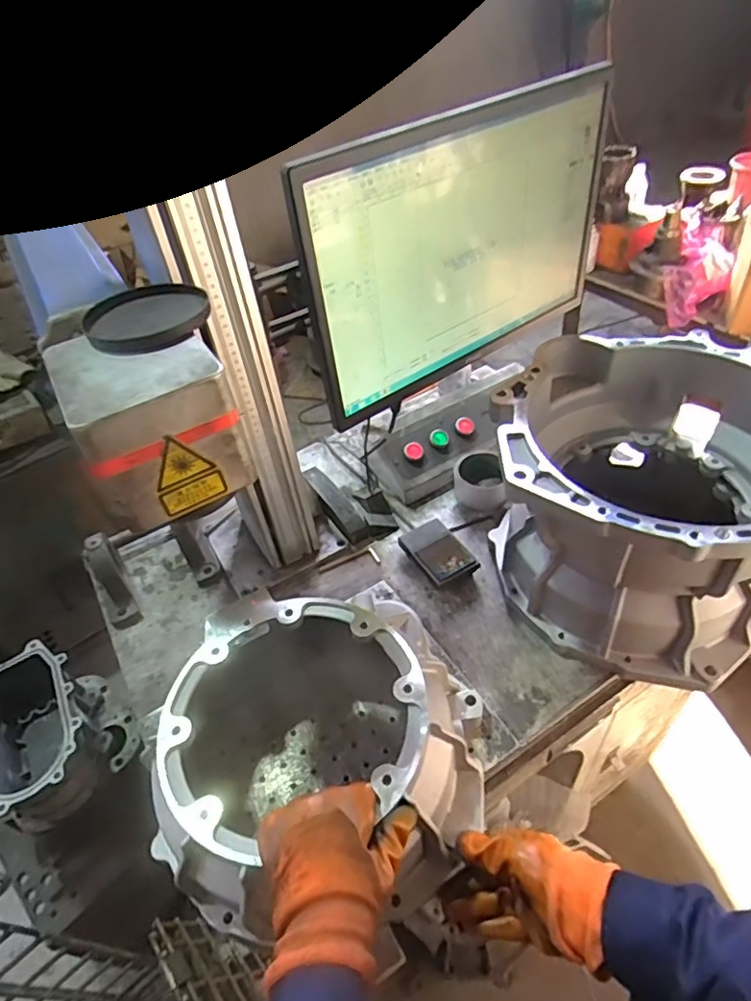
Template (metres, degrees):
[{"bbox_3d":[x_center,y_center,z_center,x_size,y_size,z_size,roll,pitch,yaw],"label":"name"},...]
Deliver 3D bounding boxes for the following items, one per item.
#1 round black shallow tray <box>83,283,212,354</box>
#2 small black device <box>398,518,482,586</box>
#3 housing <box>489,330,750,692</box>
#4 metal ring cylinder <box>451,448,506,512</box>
[{"bbox_3d":[-0.164,-0.133,0.413,0.086,0.010,0.081,-4,46,4],"label":"round black shallow tray"},{"bbox_3d":[0.084,0.070,0.781,0.068,0.021,0.100,-26,48,-17],"label":"small black device"},{"bbox_3d":[0.300,0.003,0.663,0.315,0.251,0.329,-4,46,4],"label":"housing"},{"bbox_3d":[0.155,-0.032,0.866,0.064,0.068,0.088,-11,46,-3],"label":"metal ring cylinder"}]

